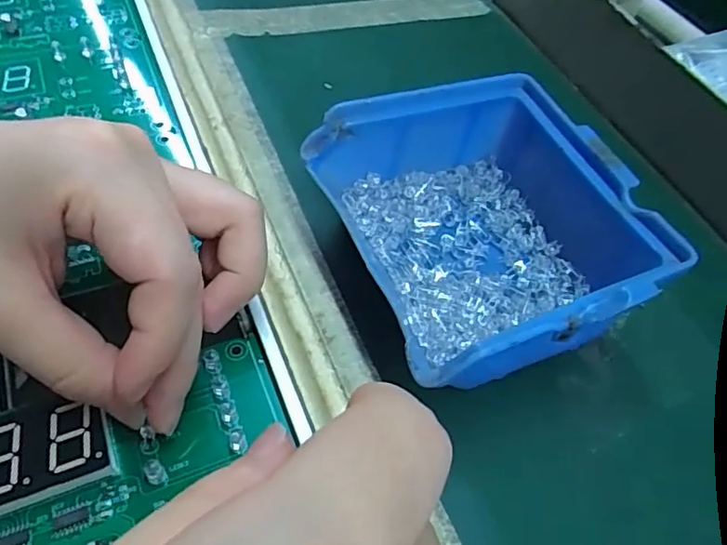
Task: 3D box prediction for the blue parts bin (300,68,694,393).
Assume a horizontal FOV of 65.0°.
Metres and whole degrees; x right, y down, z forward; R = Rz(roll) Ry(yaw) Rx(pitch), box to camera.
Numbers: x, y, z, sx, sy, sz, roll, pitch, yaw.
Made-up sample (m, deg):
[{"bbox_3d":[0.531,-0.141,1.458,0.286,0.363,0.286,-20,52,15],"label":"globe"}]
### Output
[{"bbox_3d":[0.041,-0.013,0.203,0.095,0.051,0.100,-18,59,-19],"label":"blue parts bin"}]

